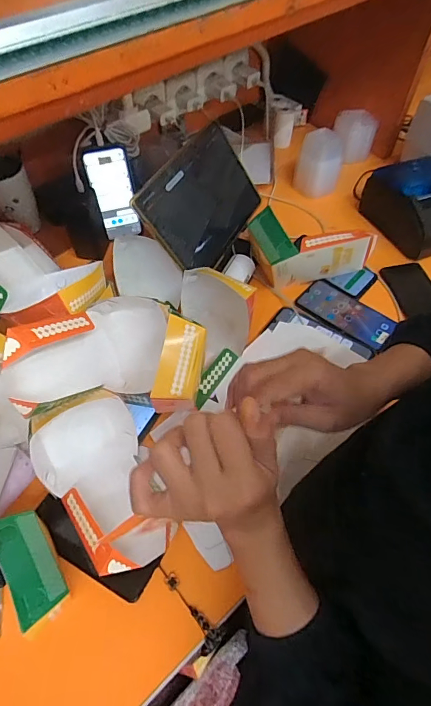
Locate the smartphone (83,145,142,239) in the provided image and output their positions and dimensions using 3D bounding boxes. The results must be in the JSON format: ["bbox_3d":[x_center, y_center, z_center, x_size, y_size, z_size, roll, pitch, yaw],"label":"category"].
[{"bbox_3d":[-0.183,-0.291,0.756,0.072,0.159,0.014,-13,40,-3],"label":"smartphone"}]

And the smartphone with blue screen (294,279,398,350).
[{"bbox_3d":[0.214,-0.066,0.685,0.161,0.011,0.078,34,63,22],"label":"smartphone with blue screen"}]

